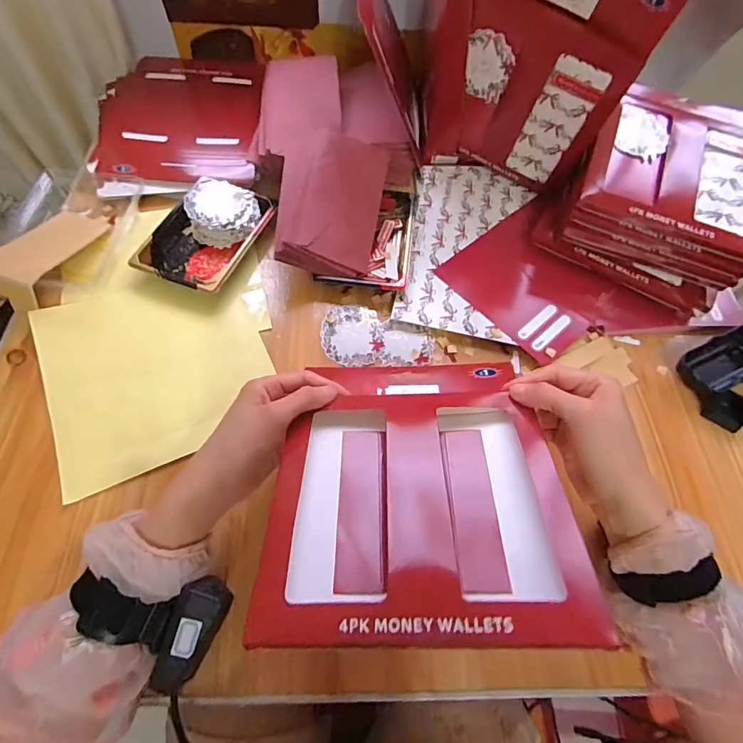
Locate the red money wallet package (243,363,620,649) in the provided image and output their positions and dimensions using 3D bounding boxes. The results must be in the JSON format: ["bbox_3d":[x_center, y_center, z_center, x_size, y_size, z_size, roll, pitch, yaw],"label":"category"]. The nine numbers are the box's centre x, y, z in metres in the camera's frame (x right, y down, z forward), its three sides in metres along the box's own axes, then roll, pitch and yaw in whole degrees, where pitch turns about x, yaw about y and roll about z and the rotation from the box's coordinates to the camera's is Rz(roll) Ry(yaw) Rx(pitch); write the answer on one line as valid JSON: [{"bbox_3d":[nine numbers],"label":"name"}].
[{"bbox_3d":[0.033,0.070,0.312,0.190,0.022,0.229,-1,40,3],"label":"red money wallet package"}]

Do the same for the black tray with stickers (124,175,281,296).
[{"bbox_3d":[-0.200,-0.169,0.517,0.114,0.031,0.152,20,62,7],"label":"black tray with stickers"}]

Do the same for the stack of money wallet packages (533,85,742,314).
[{"bbox_3d":[0.357,-0.226,0.522,0.196,0.098,0.259,24,63,10],"label":"stack of money wallet packages"}]

